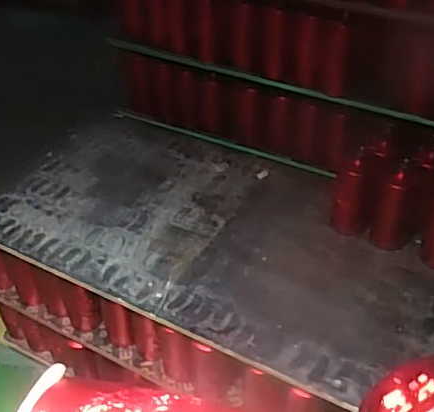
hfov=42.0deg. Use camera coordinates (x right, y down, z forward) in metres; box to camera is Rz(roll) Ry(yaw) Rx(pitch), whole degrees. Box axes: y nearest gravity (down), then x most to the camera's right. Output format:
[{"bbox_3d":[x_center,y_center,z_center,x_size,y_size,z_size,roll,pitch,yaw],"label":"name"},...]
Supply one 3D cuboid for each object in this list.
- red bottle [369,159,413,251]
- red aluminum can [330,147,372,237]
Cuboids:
[{"bbox_3d":[0.394,0.005,1.253,0.087,0.174,0.079,14,41,16],"label":"red bottle"},{"bbox_3d":[0.308,-0.028,1.274,0.082,0.189,0.085,0,39,0],"label":"red aluminum can"}]

